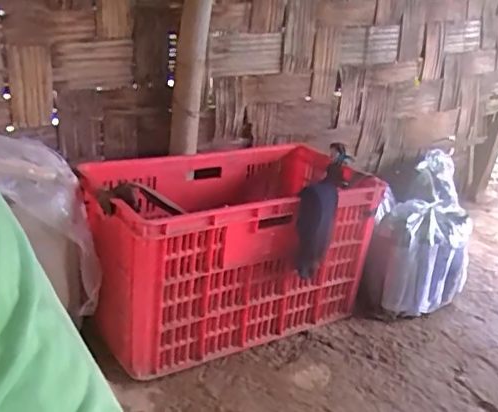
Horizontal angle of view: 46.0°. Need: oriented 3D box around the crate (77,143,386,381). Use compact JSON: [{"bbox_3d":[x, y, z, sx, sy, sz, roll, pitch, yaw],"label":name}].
[{"bbox_3d":[-0.049,0.094,1.399,0.632,0.358,0.365,-8,24,-32],"label":"crate"}]

